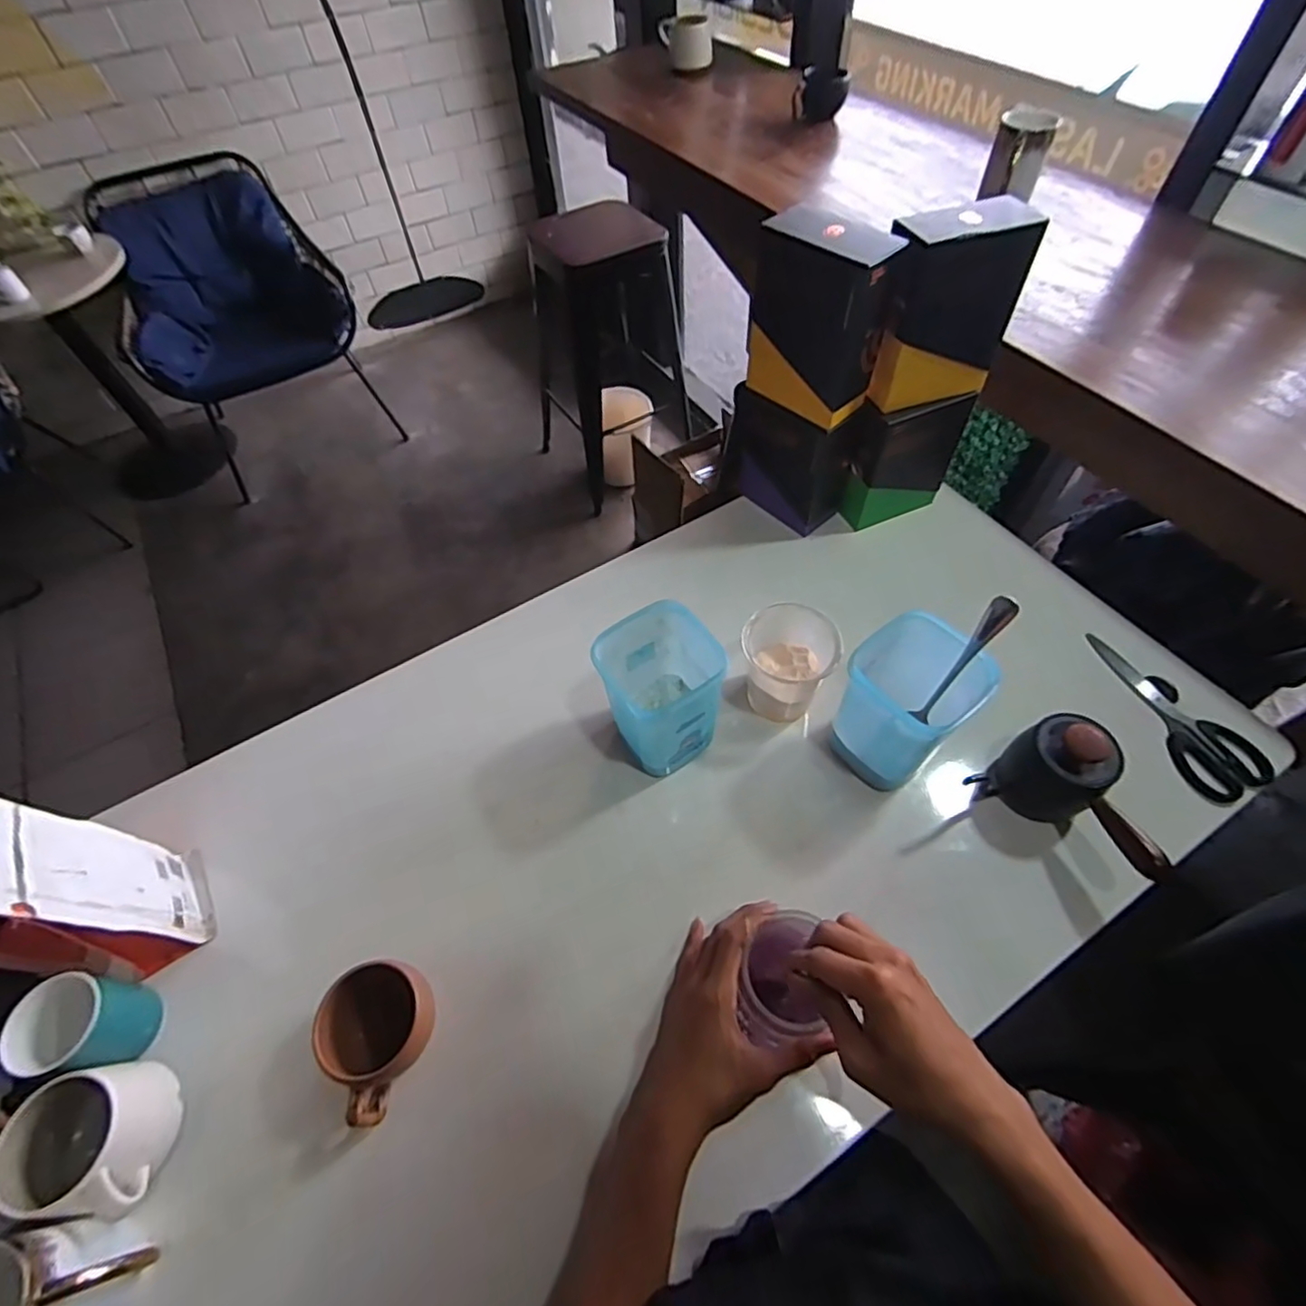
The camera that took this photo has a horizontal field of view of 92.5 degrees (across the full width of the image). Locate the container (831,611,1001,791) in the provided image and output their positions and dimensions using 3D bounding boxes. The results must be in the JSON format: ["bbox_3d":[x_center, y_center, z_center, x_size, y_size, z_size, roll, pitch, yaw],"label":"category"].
[{"bbox_3d":[0.221,0.046,0.567,0.099,0.135,0.108,-35,61,-18],"label":"container"}]

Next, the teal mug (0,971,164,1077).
[{"bbox_3d":[-0.438,0.289,0.491,0.062,0.085,0.066,-4,56,1],"label":"teal mug"}]

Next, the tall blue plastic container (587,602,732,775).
[{"bbox_3d":[0.008,0.038,0.582,0.095,0.142,0.093,-32,60,-16],"label":"tall blue plastic container"}]

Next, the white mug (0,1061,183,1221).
[{"bbox_3d":[-0.398,0.351,0.446,0.083,0.073,0.089,-2,56,2],"label":"white mug"}]

